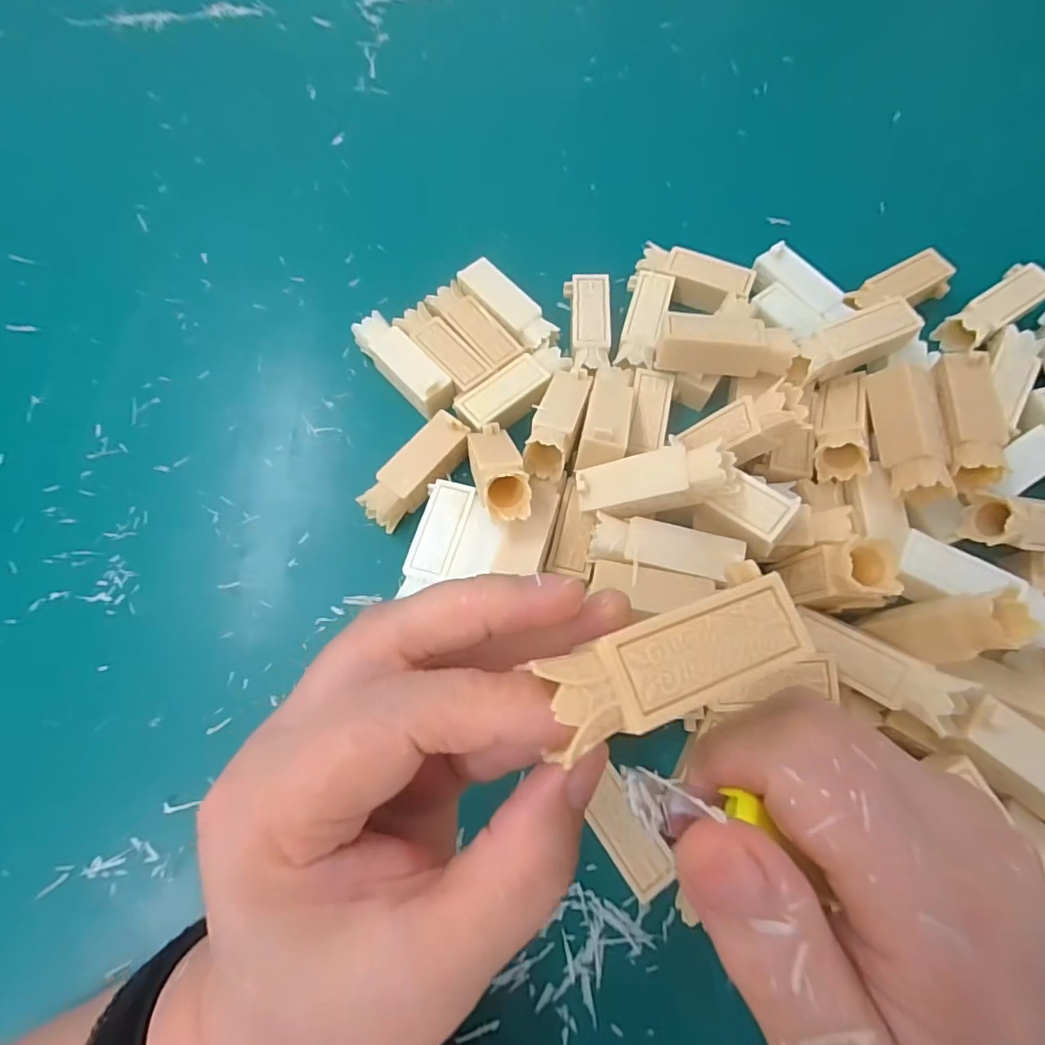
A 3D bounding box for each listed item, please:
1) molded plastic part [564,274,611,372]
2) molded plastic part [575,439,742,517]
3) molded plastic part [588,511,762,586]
[{"bbox_3d":[0.036,-0.102,0.301,0.022,0.022,0.058,-1,69,1],"label":"molded plastic part"},{"bbox_3d":[0.055,-0.016,0.227,0.062,0.018,0.023,-7,66,32],"label":"molded plastic part"},{"bbox_3d":[0.061,0.013,0.234,0.065,0.020,0.020,9,70,5],"label":"molded plastic part"}]

